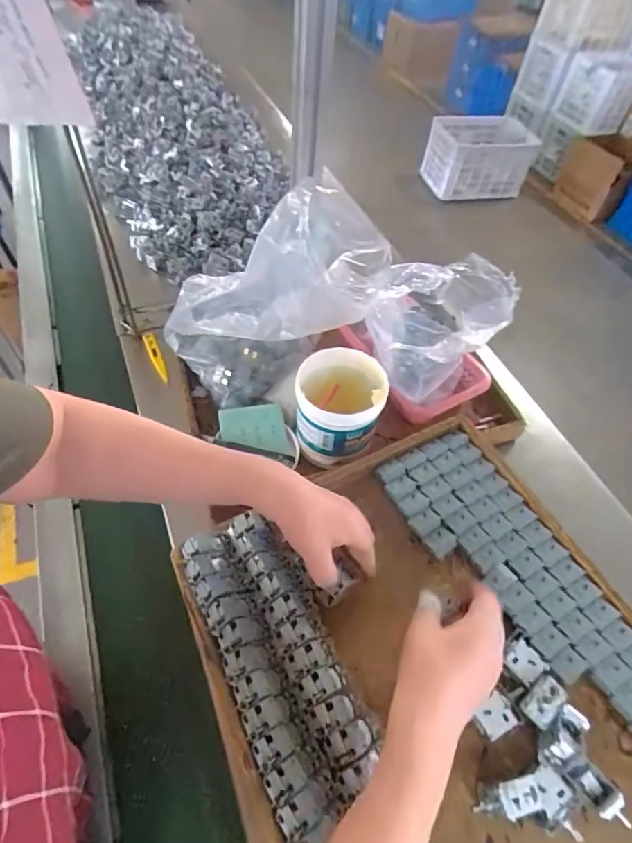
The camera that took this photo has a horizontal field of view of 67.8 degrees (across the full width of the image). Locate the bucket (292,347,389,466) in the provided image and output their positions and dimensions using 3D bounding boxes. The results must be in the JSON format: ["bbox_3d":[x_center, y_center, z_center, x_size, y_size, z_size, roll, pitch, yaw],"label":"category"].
[{"bbox_3d":[0.034,-0.017,0.658,0.110,0.126,0.115,2,53,-3],"label":"bucket"}]

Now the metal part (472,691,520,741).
[{"bbox_3d":[0.162,0.267,0.427,0.035,0.016,0.028,-21,58,-19],"label":"metal part"}]

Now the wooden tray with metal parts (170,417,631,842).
[{"bbox_3d":[0.129,0.254,0.440,0.386,0.059,0.500,-22,58,-19],"label":"wooden tray with metal parts"}]

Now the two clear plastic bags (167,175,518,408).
[{"bbox_3d":[0.036,-0.195,0.696,0.498,0.259,0.243,2,53,-3],"label":"two clear plastic bags"}]

